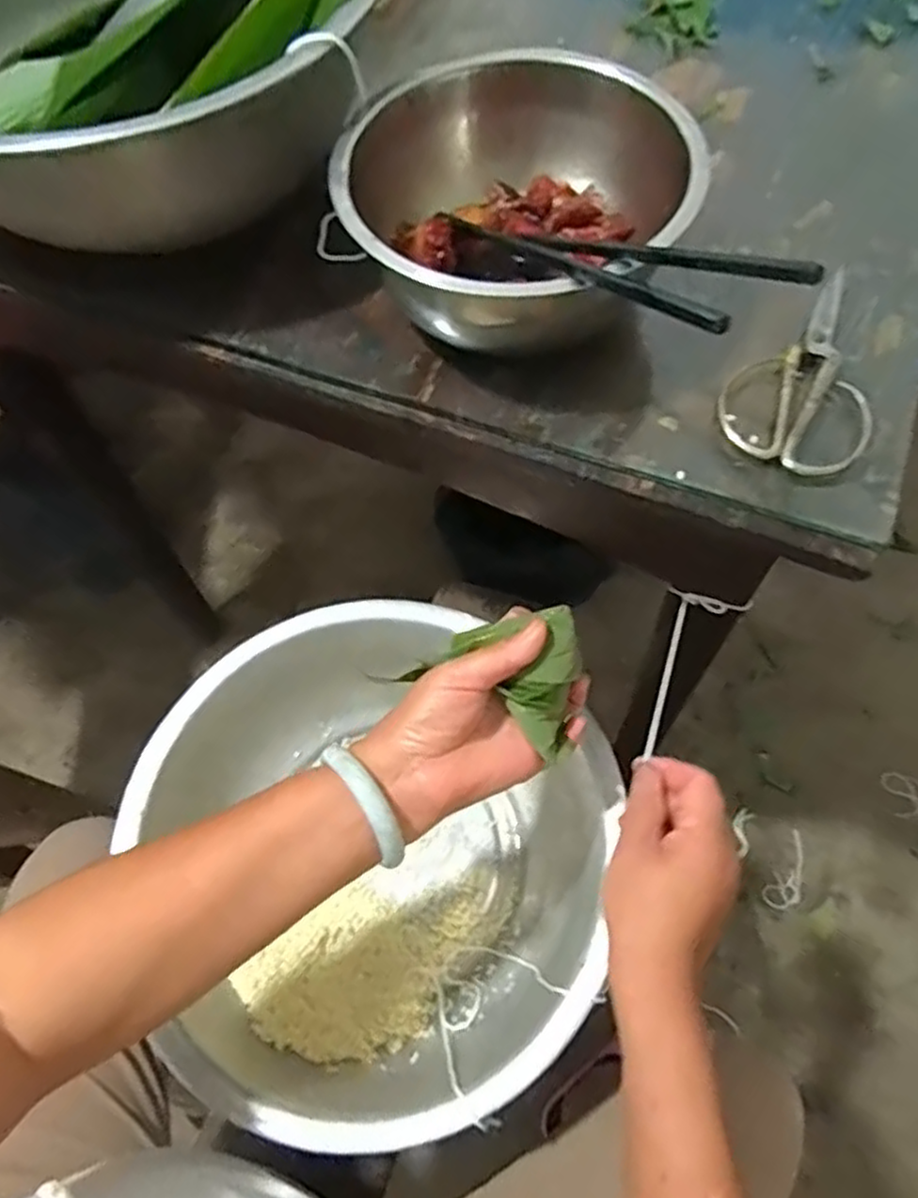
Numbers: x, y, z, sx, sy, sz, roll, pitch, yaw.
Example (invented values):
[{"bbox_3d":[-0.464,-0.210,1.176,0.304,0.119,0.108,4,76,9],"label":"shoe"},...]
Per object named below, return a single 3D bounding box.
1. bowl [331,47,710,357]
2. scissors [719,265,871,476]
[{"bbox_3d":[0.030,-0.207,0.401,0.185,0.088,0.158,3,64,5],"label":"bowl"},{"bbox_3d":[0.201,-0.126,0.402,0.076,0.014,0.132,31,70,17],"label":"scissors"}]

